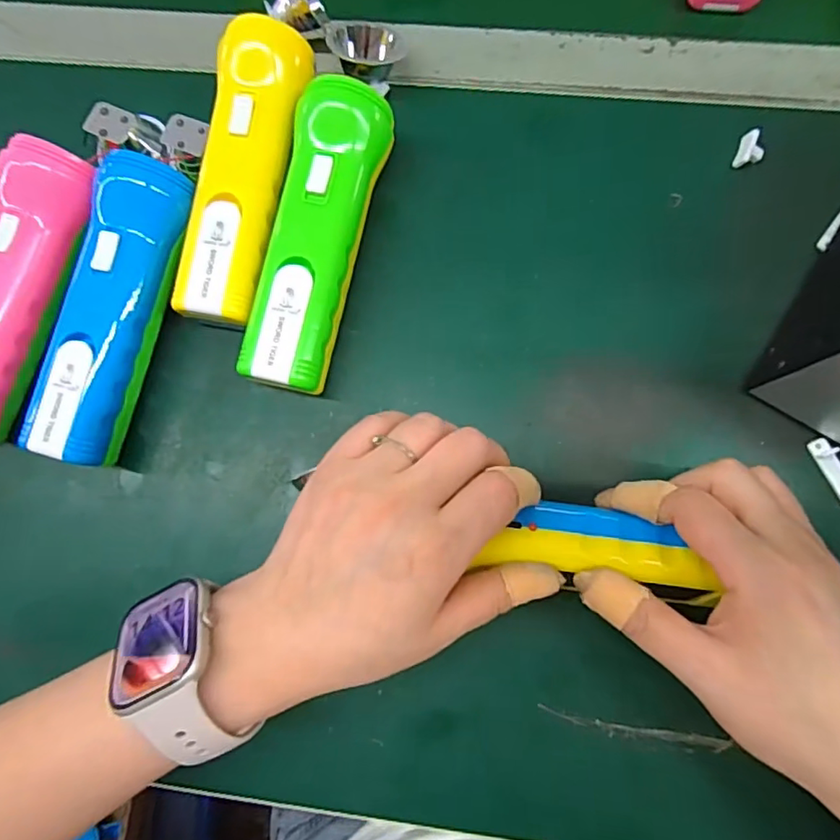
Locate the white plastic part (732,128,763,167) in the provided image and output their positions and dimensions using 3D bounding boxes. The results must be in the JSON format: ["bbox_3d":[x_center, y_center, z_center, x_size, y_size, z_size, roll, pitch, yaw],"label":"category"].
[{"bbox_3d":[0.184,-0.149,0.302,0.013,0.009,0.019,20,83,7],"label":"white plastic part"}]

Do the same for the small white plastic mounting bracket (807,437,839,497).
[{"bbox_3d":[0.210,0.027,0.275,0.010,0.005,0.038,-25,80,0],"label":"small white plastic mounting bracket"}]

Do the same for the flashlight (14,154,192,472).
[{"bbox_3d":[-0.160,-0.055,0.287,0.048,0.052,0.157,16,83,6],"label":"flashlight"}]

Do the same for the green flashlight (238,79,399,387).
[{"bbox_3d":[-0.054,-0.094,0.286,0.044,0.044,0.157,14,82,6],"label":"green flashlight"}]

